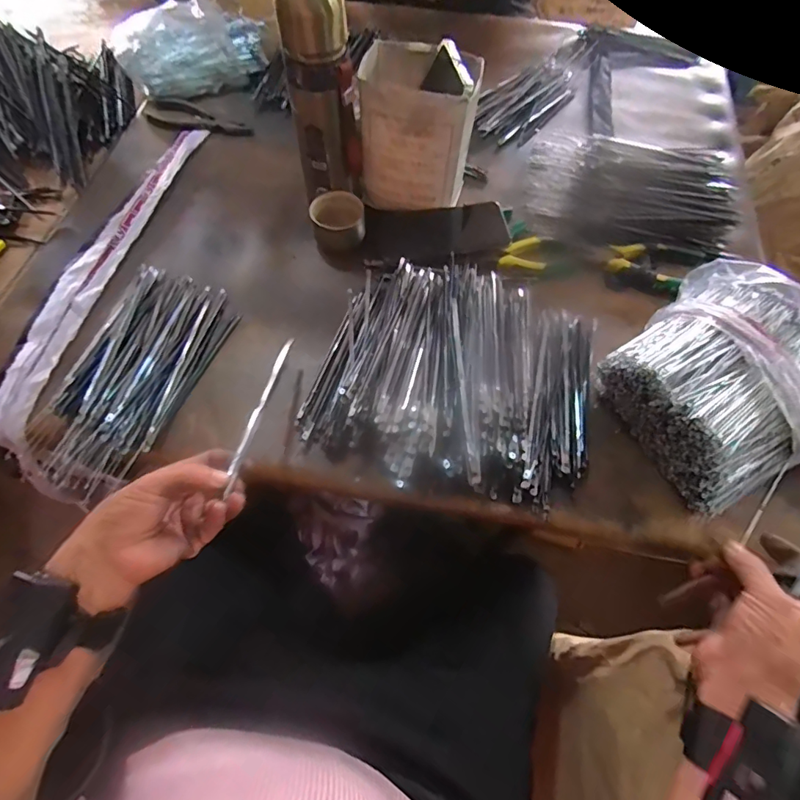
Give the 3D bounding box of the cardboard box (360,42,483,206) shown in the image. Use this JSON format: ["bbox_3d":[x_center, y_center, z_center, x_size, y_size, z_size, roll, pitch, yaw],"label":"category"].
[{"bbox_3d":[0.019,-0.312,0.552,0.119,0.141,0.098,8,64,2],"label":"cardboard box"}]

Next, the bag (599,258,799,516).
[{"bbox_3d":[0.318,-0.018,0.458,0.202,0.081,0.220,-27,68,-14],"label":"bag"}]

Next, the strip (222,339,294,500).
[{"bbox_3d":[-0.125,0.006,0.426,0.010,0.010,0.181,7,46,2],"label":"strip"}]

